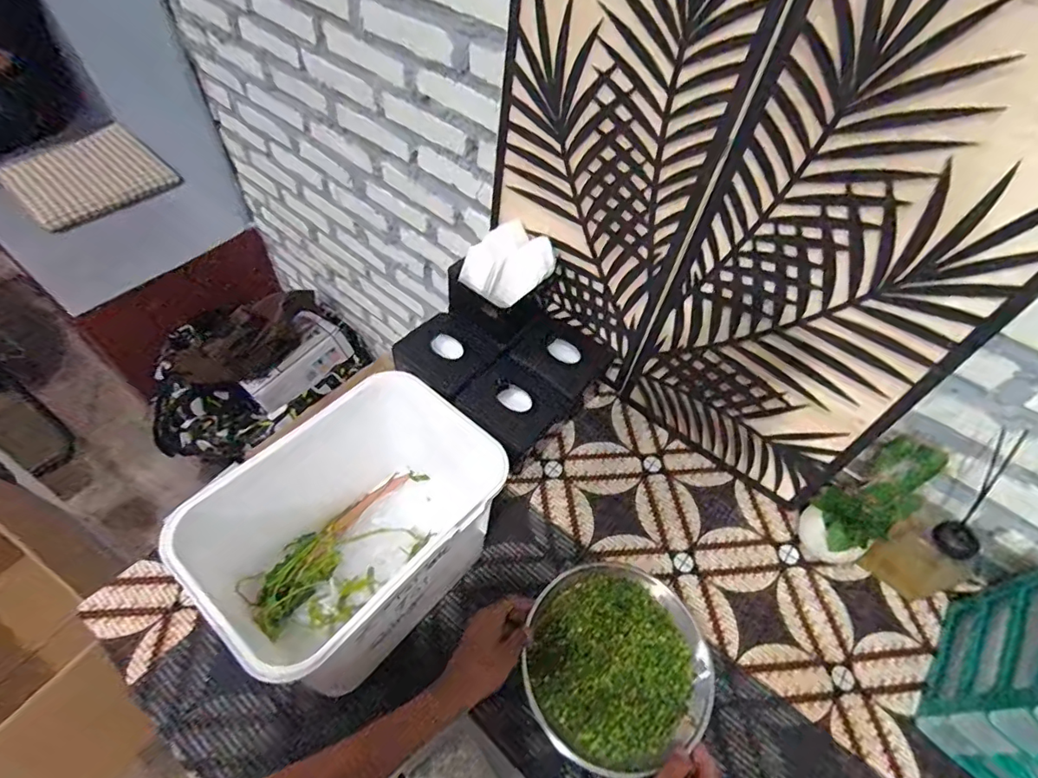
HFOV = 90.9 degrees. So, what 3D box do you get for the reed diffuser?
[{"bbox_3d":[0.515,0.166,0.606,0.065,0.232,0.102,-19,57,-18],"label":"reed diffuser"}]

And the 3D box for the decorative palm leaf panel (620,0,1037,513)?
[{"bbox_3d":[0.321,-0.101,0.558,0.294,0.578,0.013,36,53,20],"label":"decorative palm leaf panel"}]

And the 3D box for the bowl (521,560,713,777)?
[{"bbox_3d":[0.108,0.293,0.563,0.201,0.051,0.199,2,54,-3],"label":"bowl"}]

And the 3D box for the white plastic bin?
[{"bbox_3d":[-0.172,0.158,0.555,0.203,0.206,0.283,40,60,22],"label":"white plastic bin"}]

